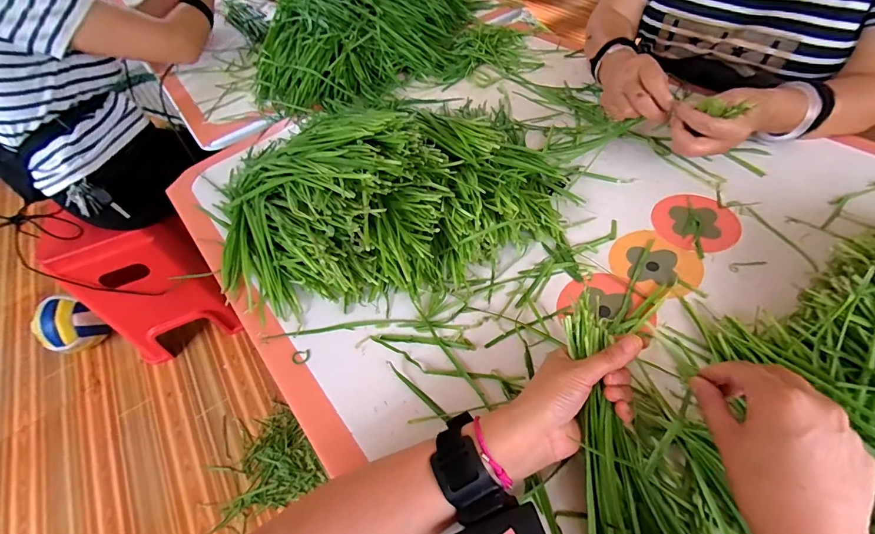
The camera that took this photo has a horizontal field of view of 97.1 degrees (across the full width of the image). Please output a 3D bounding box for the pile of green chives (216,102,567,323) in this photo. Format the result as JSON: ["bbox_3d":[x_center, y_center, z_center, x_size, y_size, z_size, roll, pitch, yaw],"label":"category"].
[{"bbox_3d":[-0.070,-0.134,0.492,0.444,0.133,0.333,-21,53,-10],"label":"pile of green chives"}]

